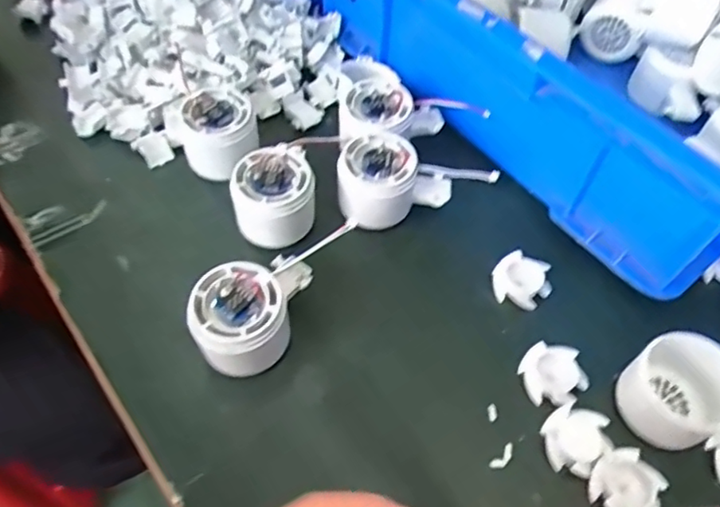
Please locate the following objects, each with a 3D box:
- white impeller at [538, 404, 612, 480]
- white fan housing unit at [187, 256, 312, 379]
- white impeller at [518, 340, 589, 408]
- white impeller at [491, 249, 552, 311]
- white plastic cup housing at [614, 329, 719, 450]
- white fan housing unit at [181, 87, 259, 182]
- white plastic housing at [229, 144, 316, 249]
[{"bbox_3d":[0.134,0.114,0.362,0.043,0.010,0.037,-36,65,-22],"label":"white impeller"},{"bbox_3d":[-0.071,0.036,0.378,0.063,0.057,0.081,11,57,6],"label":"white fan housing unit"},{"bbox_3d":[0.127,0.080,0.385,0.037,0.013,0.041,-15,59,-11],"label":"white impeller"},{"bbox_3d":[0.117,0.021,0.424,0.040,0.012,0.039,28,61,16],"label":"white impeller"},{"bbox_3d":[0.198,0.084,0.354,0.064,0.043,0.056,40,65,22],"label":"white plastic cup housing"},{"bbox_3d":[-0.112,-0.095,0.461,0.059,0.050,0.052,-12,58,-10],"label":"white fan housing unit"},{"bbox_3d":[-0.063,-0.043,0.431,0.057,0.049,0.062,1,57,-1],"label":"white plastic housing"}]

